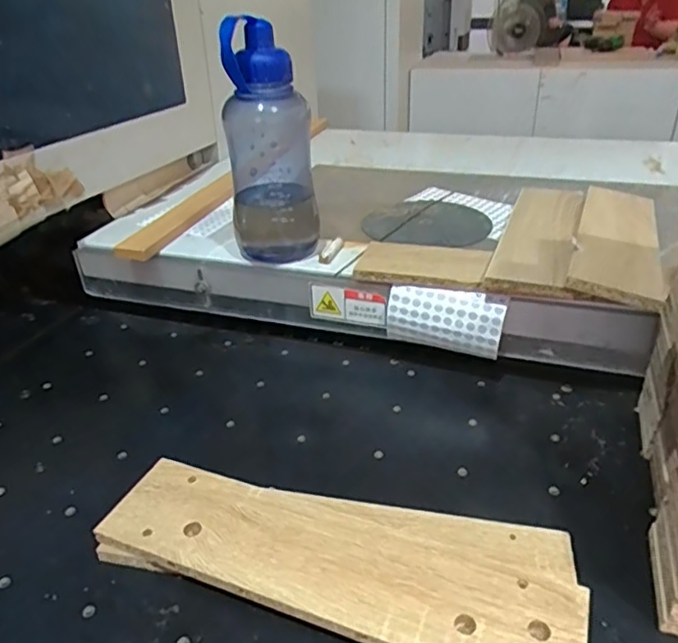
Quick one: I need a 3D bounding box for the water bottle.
[{"bbox_3d":[-0.088,-0.217,0.729,0.105,0.283,0.117,-5,30,-6],"label":"water bottle"}]

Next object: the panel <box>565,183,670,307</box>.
[{"bbox_3d":[0.344,-0.107,0.711,0.091,0.013,0.366,19,32,17],"label":"panel"}]

